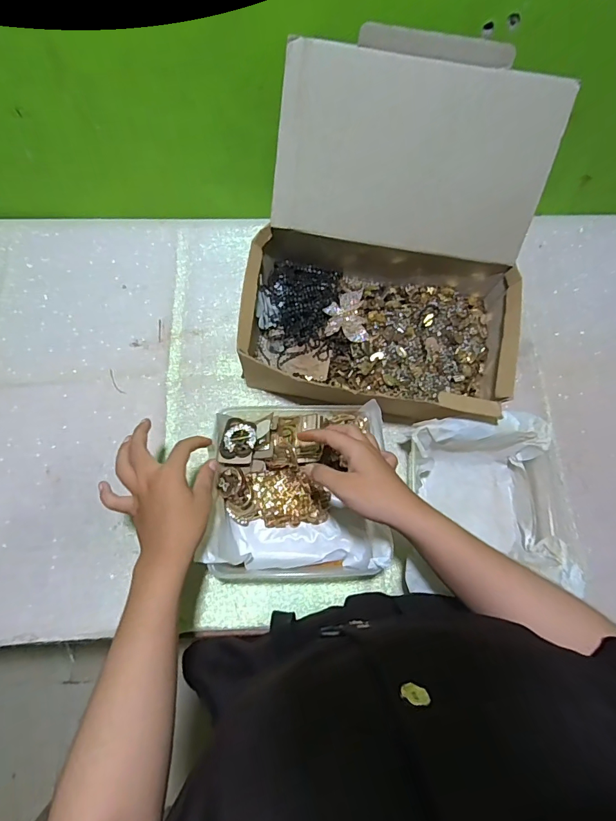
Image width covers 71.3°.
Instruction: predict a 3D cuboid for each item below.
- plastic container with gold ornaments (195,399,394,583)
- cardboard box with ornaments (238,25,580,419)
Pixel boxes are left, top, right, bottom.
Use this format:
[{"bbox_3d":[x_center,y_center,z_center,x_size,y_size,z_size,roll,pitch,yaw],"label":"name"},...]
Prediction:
[{"bbox_3d":[-0.012,0.096,0.514,0.194,0.085,0.196,-1,73,-2],"label":"plastic container with gold ornaments"},{"bbox_3d":[0.101,-0.188,0.518,0.327,0.260,0.322,11,73,2],"label":"cardboard box with ornaments"}]

